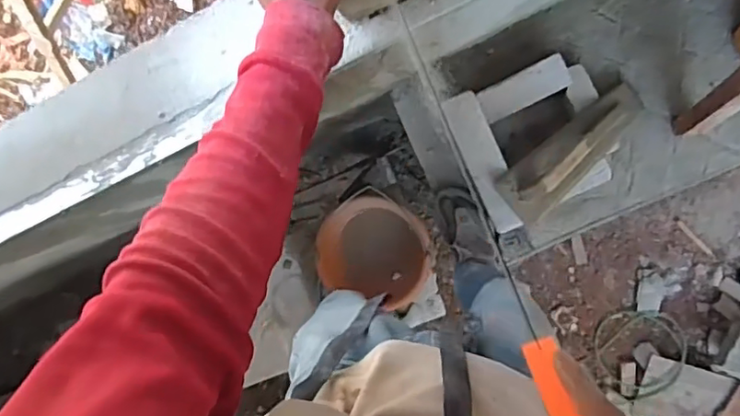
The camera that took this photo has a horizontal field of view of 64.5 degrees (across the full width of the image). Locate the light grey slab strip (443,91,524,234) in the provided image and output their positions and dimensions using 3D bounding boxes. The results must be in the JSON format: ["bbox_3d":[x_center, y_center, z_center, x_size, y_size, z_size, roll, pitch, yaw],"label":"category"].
[{"bbox_3d":[0.235,-0.093,1.213,0.077,0.062,0.293,-24,93,9],"label":"light grey slab strip"}]

